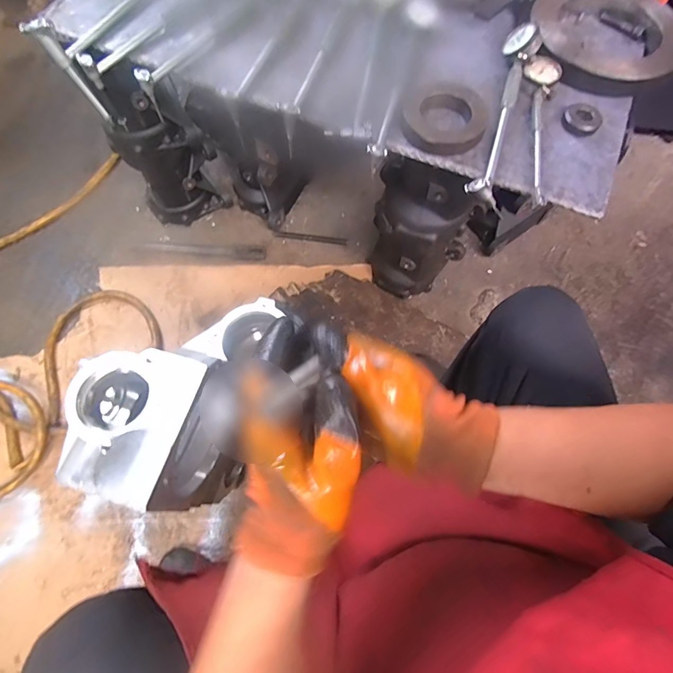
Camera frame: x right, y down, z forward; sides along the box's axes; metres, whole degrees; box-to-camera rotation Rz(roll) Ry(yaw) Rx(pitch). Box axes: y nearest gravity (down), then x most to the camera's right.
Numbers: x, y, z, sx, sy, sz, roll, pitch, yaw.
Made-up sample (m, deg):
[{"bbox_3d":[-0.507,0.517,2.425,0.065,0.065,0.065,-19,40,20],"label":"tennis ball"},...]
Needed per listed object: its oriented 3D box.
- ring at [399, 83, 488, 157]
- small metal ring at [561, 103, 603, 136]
[{"bbox_3d":[0.152,-0.303,0.574,0.107,0.027,0.106,0,67,0],"label":"ring"},{"bbox_3d":[0.351,-0.311,0.590,0.053,0.013,0.050,0,67,0],"label":"small metal ring"}]

